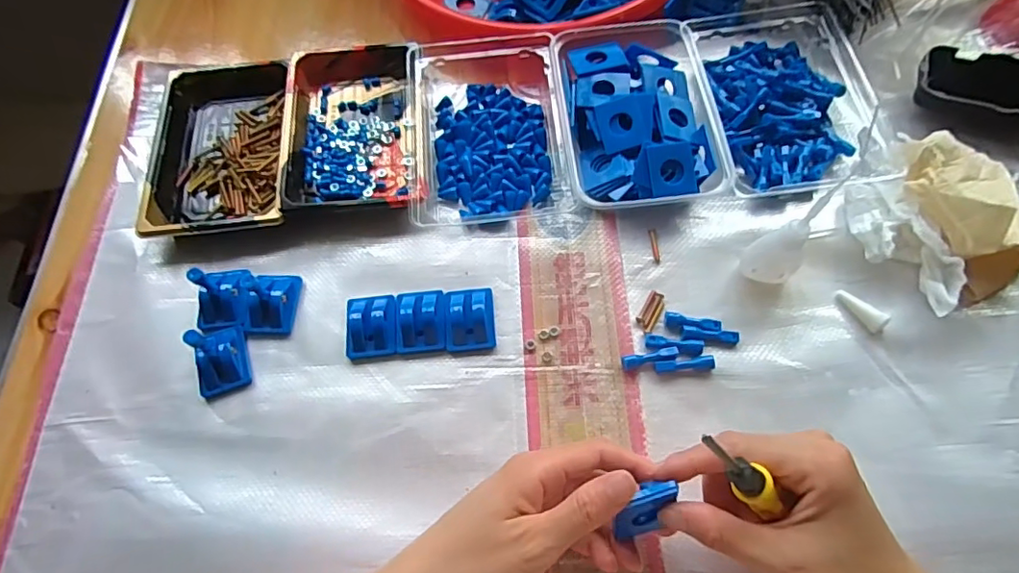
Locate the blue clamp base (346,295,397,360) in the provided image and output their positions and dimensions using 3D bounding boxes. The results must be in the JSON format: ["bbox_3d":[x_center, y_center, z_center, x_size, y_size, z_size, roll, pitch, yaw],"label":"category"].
[{"bbox_3d":[-0.095,0.026,0.385,0.037,0.013,0.043,-7,65,0],"label":"blue clamp base"}]

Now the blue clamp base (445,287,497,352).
[{"bbox_3d":[-0.027,0.021,0.387,0.033,0.015,0.044,-5,65,1],"label":"blue clamp base"}]

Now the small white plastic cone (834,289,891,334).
[{"bbox_3d":[0.232,0.016,0.370,0.014,0.010,0.036,-43,70,-15],"label":"small white plastic cone"}]

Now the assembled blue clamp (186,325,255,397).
[{"bbox_3d":[-0.196,0.044,0.366,0.031,0.041,0.042,-18,66,-5],"label":"assembled blue clamp"}]

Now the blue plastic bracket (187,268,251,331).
[{"bbox_3d":[-0.204,0.004,0.386,0.037,0.041,0.042,-6,65,1],"label":"blue plastic bracket"}]

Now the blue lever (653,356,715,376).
[{"bbox_3d":[0.114,0.052,0.366,0.038,0.008,0.009,-6,65,1],"label":"blue lever"}]

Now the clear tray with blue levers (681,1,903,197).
[{"bbox_3d":[0.204,-0.154,0.435,0.120,0.036,0.184,-6,65,1],"label":"clear tray with blue levers"}]

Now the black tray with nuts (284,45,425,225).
[{"bbox_3d":[-0.124,-0.131,0.448,0.107,0.032,0.162,-5,65,1],"label":"black tray with nuts"}]

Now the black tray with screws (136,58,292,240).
[{"bbox_3d":[-0.232,-0.113,0.451,0.110,0.022,0.161,-6,65,1],"label":"black tray with screws"}]

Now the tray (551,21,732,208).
[{"bbox_3d":[0.094,-0.131,0.431,0.107,0.037,0.166,-6,65,1],"label":"tray"}]

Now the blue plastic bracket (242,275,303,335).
[{"bbox_3d":[-0.170,0.010,0.394,0.035,0.021,0.043,0,65,4],"label":"blue plastic bracket"}]

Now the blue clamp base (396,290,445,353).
[{"bbox_3d":[-0.062,0.022,0.389,0.034,0.013,0.044,-5,65,1],"label":"blue clamp base"}]

